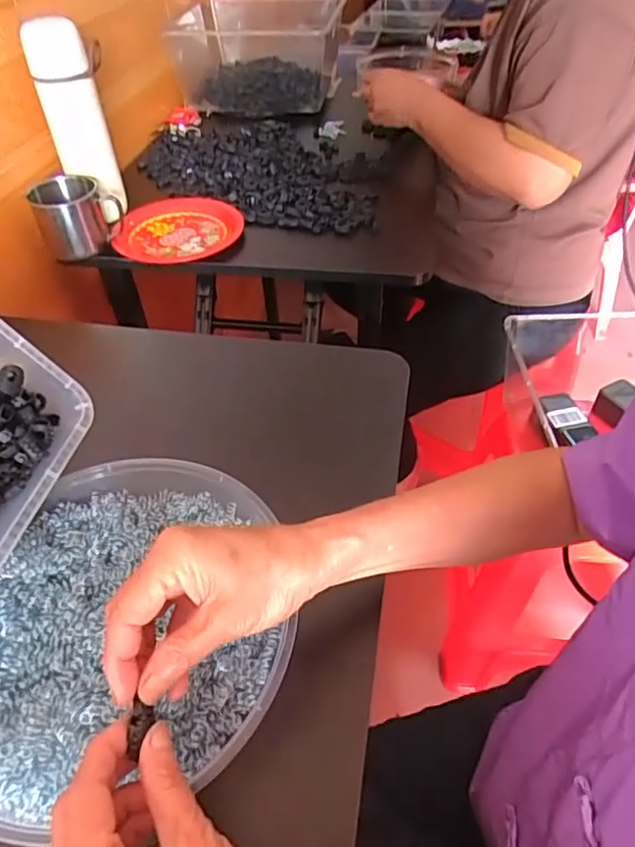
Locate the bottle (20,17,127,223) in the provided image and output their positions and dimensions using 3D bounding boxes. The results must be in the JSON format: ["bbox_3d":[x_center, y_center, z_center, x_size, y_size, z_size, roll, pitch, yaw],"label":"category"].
[{"bbox_3d":[-0.288,-0.358,0.705,0.075,0.226,0.065,-18,48,-16],"label":"bottle"}]

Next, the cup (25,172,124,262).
[{"bbox_3d":[-0.302,-0.266,0.730,0.097,0.075,0.097,-1,45,1],"label":"cup"}]

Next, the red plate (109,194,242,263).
[{"bbox_3d":[-0.181,-0.264,0.761,0.157,0.016,0.163,-2,45,-1],"label":"red plate"}]

